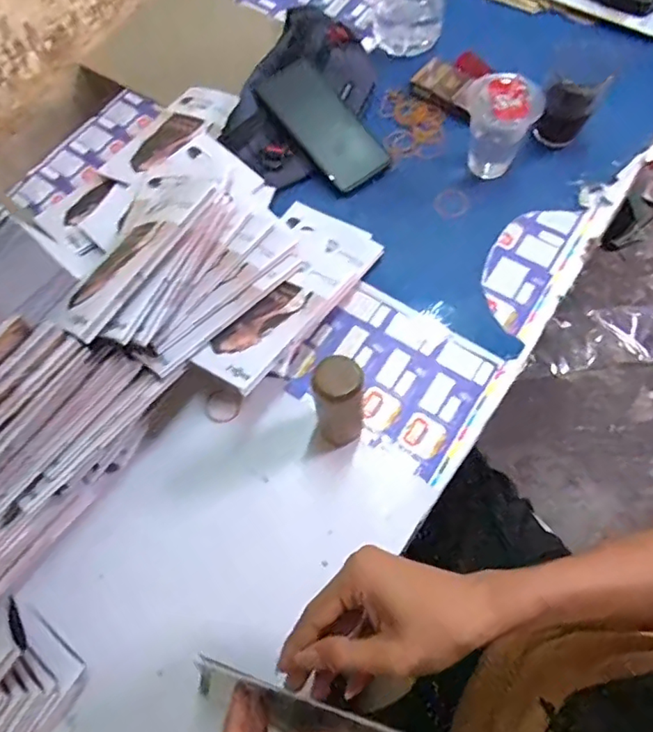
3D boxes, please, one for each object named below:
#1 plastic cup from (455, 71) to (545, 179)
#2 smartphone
[{"bbox_3d":[0.181,-0.255,0.566,0.059,0.094,0.074,-42,71,-13],"label":"plastic cup"},{"bbox_3d":[-0.001,-0.278,0.617,0.082,0.012,0.164,-37,85,-12],"label":"smartphone"}]

